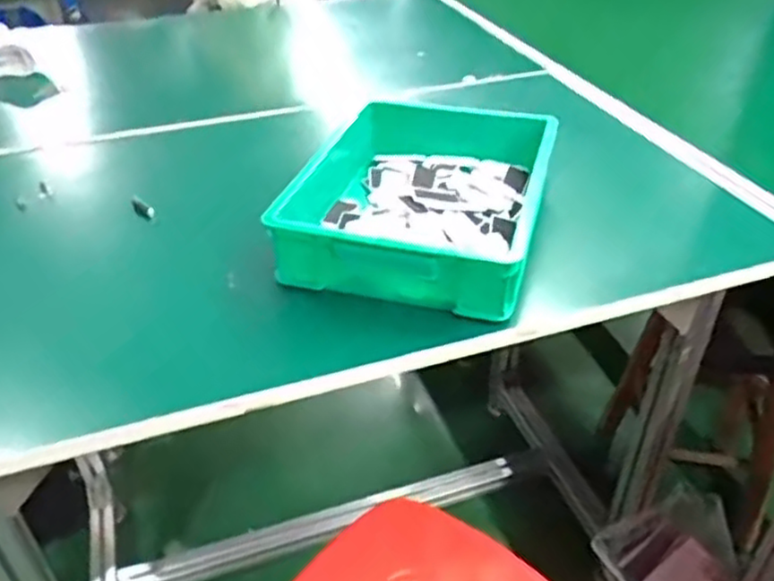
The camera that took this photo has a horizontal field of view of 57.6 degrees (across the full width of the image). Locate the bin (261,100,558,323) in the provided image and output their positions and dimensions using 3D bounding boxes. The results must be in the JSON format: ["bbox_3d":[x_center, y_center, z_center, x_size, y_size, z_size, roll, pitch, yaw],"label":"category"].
[{"bbox_3d":[0.042,-0.118,0.816,0.264,0.076,0.346,10,38,14],"label":"bin"}]

